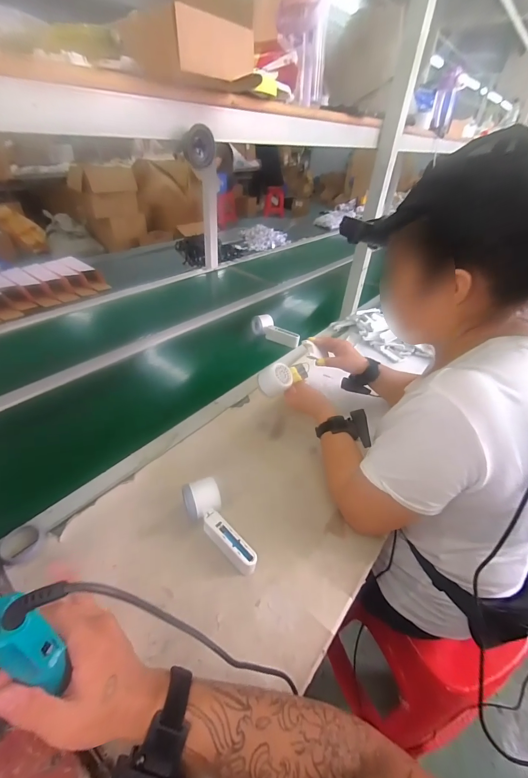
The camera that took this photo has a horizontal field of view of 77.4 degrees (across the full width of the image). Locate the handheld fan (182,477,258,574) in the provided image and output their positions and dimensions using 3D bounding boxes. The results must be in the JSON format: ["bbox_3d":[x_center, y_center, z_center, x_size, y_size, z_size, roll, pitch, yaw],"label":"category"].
[{"bbox_3d":[-0.072,0.207,0.499,0.056,0.051,0.157,-18,44,-27],"label":"handheld fan"}]

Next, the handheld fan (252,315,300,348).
[{"bbox_3d":[0.037,-0.172,0.979,0.168,0.047,0.047,32,46,29],"label":"handheld fan"}]

